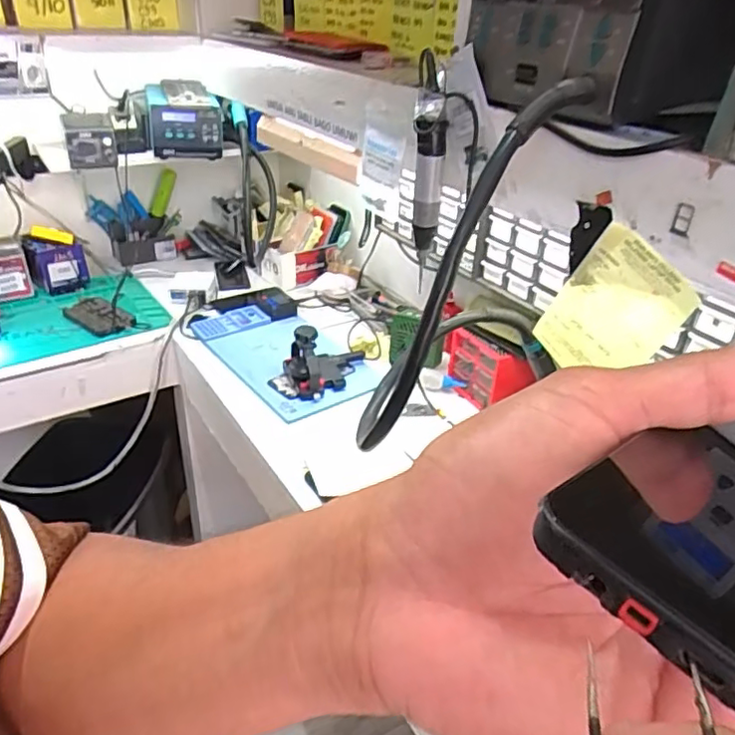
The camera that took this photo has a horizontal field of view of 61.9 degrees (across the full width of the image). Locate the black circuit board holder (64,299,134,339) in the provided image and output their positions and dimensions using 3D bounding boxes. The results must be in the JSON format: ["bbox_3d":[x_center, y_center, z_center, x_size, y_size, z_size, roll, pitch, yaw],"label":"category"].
[{"bbox_3d":[-0.558,-0.108,1.291,0.177,0.008,0.094,25,38,31],"label":"black circuit board holder"}]

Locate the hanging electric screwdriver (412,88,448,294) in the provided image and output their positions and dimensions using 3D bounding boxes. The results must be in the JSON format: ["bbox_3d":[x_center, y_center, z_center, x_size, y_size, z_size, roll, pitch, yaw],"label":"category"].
[{"bbox_3d":[0.064,-0.194,0.684,0.034,0.208,0.034,9,33,10],"label":"hanging electric screwdriver"}]

